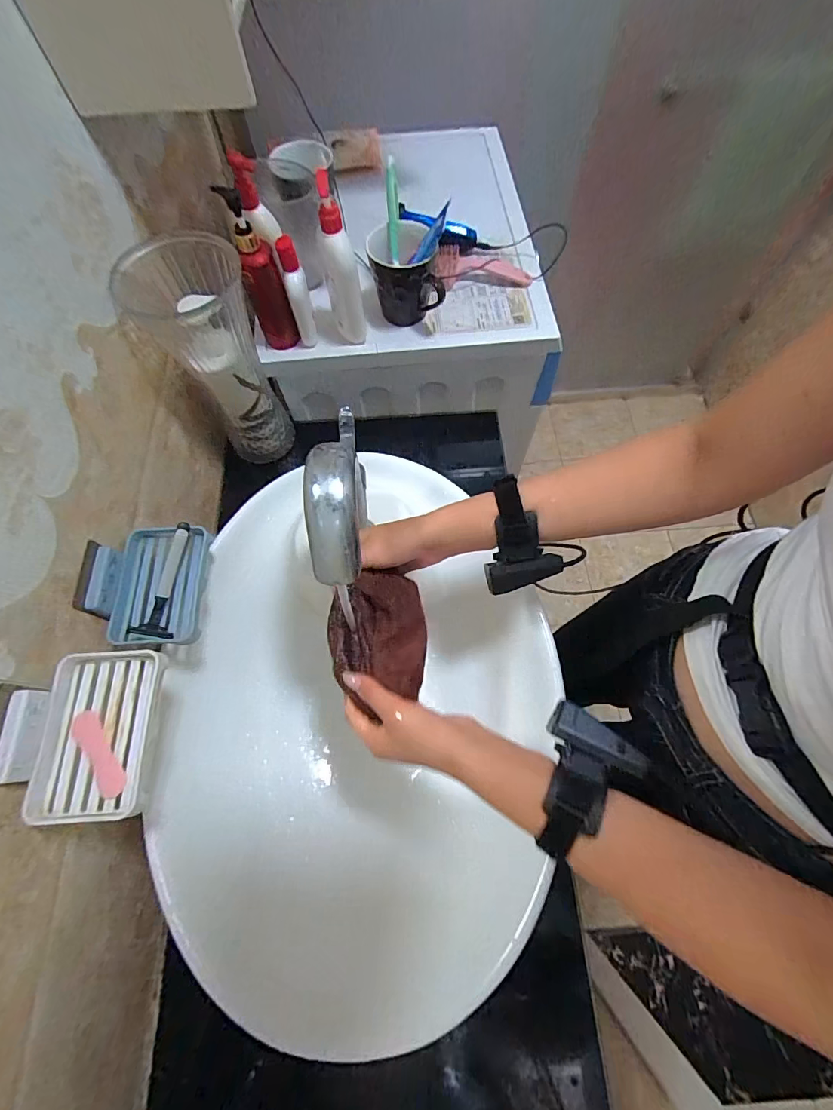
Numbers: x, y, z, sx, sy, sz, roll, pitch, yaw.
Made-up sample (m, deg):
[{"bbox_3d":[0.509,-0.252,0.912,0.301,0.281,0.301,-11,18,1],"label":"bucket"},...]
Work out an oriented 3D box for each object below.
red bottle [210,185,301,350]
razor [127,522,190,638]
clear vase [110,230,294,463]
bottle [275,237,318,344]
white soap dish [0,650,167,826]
[{"bbox_3d":[-0.209,-0.377,0.577,0.053,0.189,0.058,-23,69,-8],"label":"red bottle"},{"bbox_3d":[-0.257,0.024,0.439,0.034,0.018,0.118,1,68,1],"label":"razor"},{"bbox_3d":[-0.273,-0.263,0.606,0.127,0.275,0.136,-9,68,-3],"label":"clear vase"},{"bbox_3d":[-0.162,-0.357,0.590,0.028,0.143,0.028,-18,68,-7],"label":"bottle"},{"bbox_3d":[-0.259,0.136,0.331,0.095,0.056,0.123,-4,68,-1],"label":"white soap dish"}]

